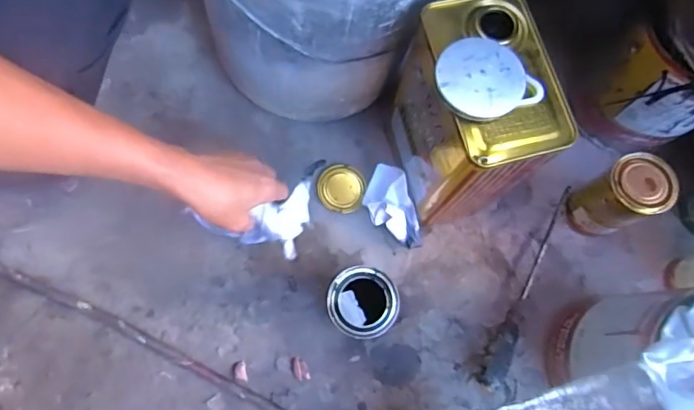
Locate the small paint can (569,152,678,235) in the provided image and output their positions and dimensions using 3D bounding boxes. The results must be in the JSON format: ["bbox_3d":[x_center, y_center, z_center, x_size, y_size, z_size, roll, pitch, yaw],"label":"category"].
[{"bbox_3d":[0.338,-0.009,0.612,0.074,0.131,0.071,0,77,-1],"label":"small paint can"}]

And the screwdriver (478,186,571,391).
[{"bbox_3d":[0.241,0.104,0.637,0.033,0.033,0.297,30,66,6],"label":"screwdriver"}]

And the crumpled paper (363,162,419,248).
[{"bbox_3d":[0.056,0.001,0.631,0.061,0.049,0.113,-14,78,-4],"label":"crumpled paper"}]

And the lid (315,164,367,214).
[{"bbox_3d":[-0.007,-0.022,0.656,0.064,0.011,0.065,0,77,-1],"label":"lid"}]

